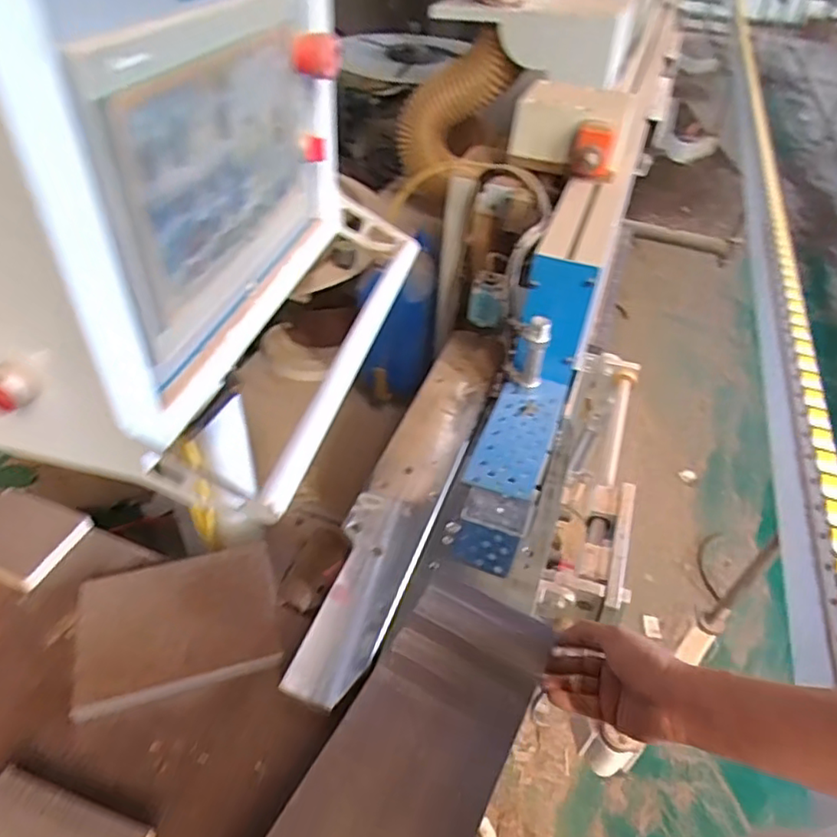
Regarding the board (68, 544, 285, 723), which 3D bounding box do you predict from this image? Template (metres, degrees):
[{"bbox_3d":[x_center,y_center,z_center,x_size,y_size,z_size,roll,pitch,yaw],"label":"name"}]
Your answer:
[{"bbox_3d":[-0.241,0.208,0.620,0.184,0.035,0.144,-9,43,-13],"label":"board"}]

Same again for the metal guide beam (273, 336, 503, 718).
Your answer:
[{"bbox_3d":[-0.008,0.078,0.774,0.091,0.055,0.587,16,44,12],"label":"metal guide beam"}]

